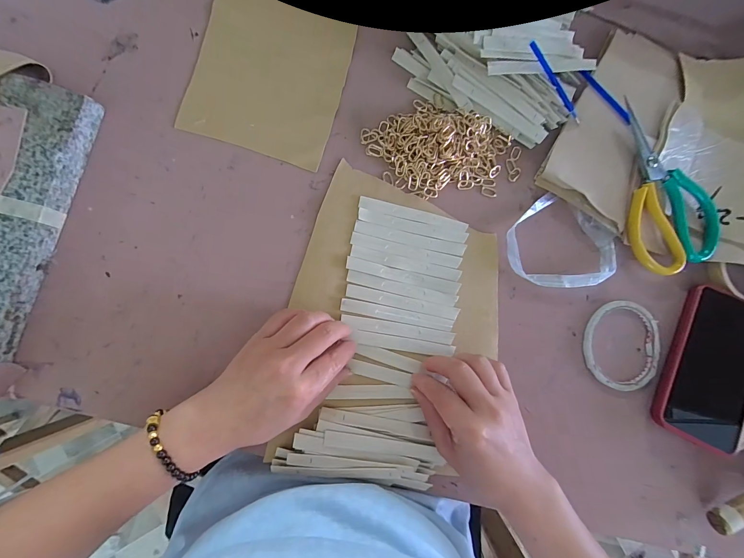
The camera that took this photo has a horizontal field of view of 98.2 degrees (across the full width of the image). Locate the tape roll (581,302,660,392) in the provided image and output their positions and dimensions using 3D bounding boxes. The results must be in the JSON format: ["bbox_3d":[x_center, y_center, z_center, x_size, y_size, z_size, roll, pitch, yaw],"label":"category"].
[{"bbox_3d":[0.271,0.072,0.350,0.085,0.010,0.093,1,85,-6],"label":"tape roll"}]

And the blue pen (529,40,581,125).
[{"bbox_3d":[0.194,-0.204,0.340,0.101,0.009,0.009,39,82,-24],"label":"blue pen"}]

